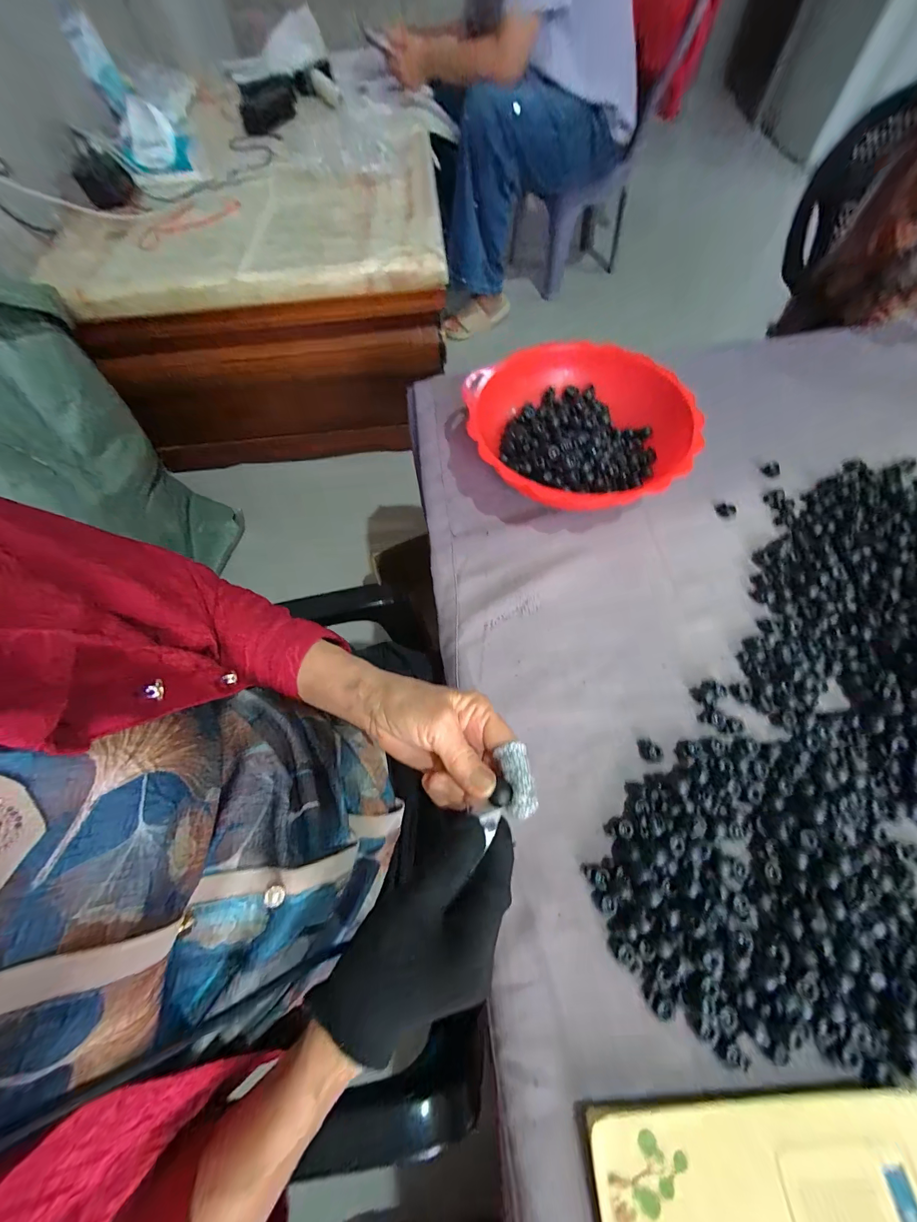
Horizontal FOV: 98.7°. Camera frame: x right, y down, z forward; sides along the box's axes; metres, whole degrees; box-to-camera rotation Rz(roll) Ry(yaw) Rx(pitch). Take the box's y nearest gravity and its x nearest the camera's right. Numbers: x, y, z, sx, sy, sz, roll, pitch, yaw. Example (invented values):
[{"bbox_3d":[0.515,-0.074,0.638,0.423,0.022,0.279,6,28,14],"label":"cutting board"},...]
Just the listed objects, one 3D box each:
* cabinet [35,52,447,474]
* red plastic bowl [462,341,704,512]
[{"bbox_3d":[-0.473,-0.784,1.090,0.816,0.501,0.560,-9,65,-1],"label":"cabinet"},{"bbox_3d":[0.134,-0.195,0.452,0.247,0.078,0.221,10,63,8],"label":"red plastic bowl"}]

